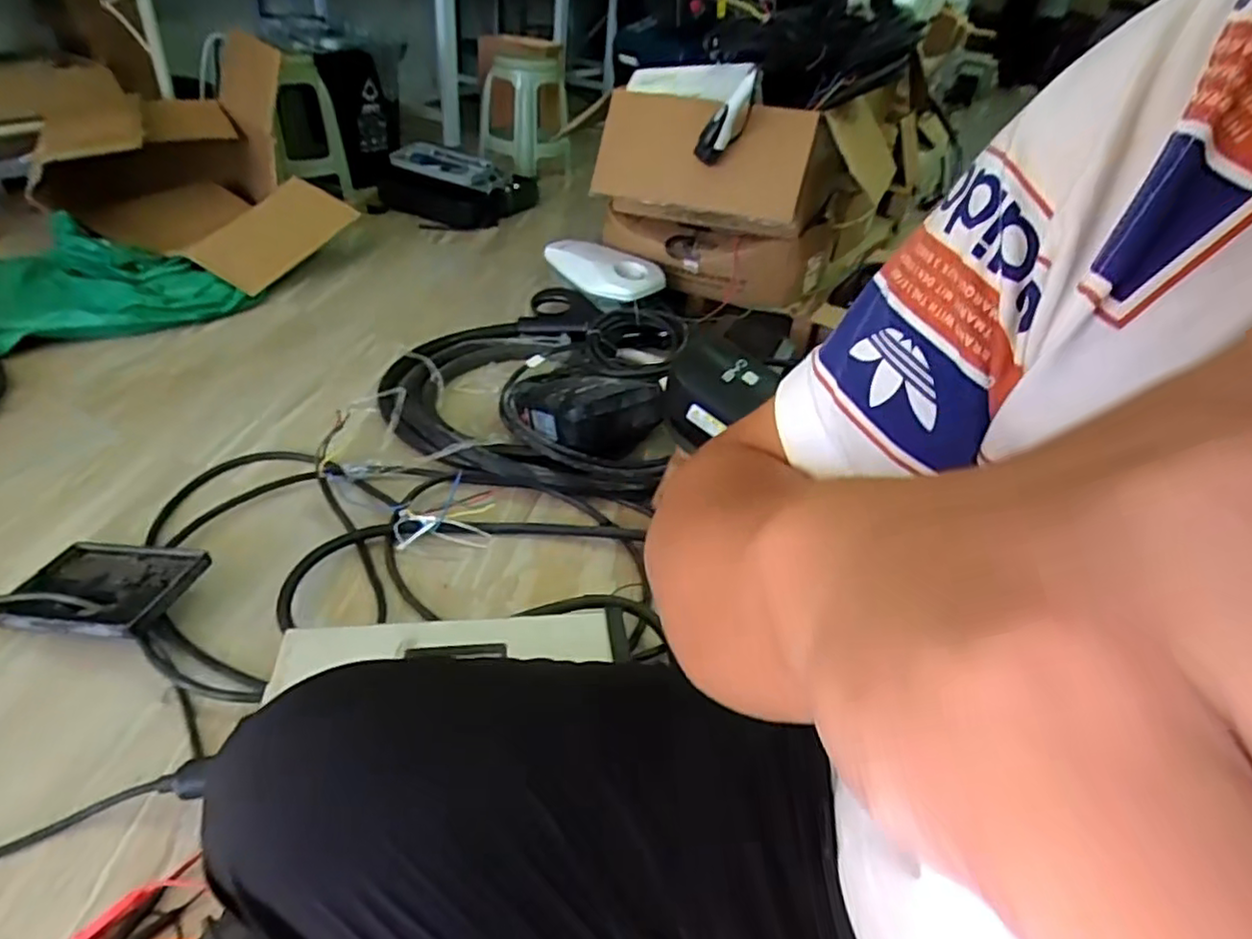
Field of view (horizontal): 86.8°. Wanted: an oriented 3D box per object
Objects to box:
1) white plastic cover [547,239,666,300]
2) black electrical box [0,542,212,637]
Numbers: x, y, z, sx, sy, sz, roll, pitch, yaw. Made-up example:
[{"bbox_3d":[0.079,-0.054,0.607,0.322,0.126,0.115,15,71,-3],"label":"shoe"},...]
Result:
[{"bbox_3d":[-0.071,-0.556,1.815,0.379,0.073,0.170,23,39,20],"label":"white plastic cover"},{"bbox_3d":[-0.776,0.175,0.978,0.278,0.031,0.169,1,36,13],"label":"black electrical box"}]

